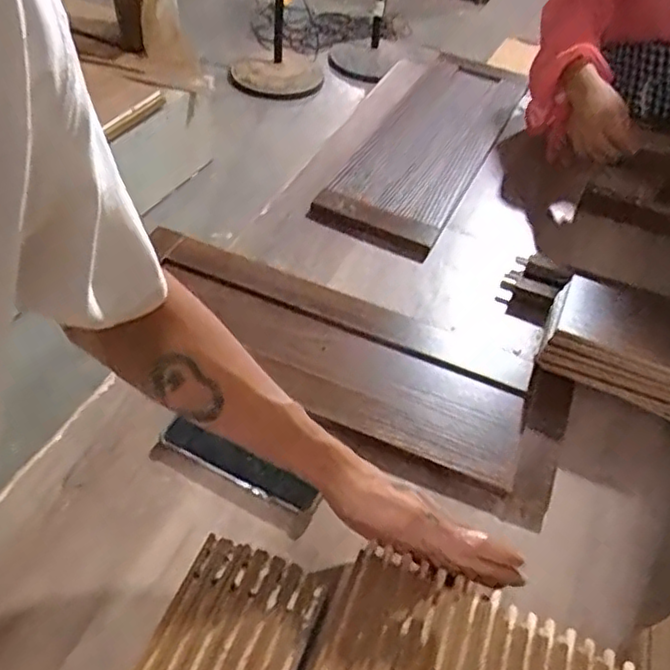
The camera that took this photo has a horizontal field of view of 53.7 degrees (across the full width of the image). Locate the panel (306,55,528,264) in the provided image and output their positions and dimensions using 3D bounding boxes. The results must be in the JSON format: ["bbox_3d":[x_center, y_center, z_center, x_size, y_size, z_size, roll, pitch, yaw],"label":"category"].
[{"bbox_3d":[0.136,-0.279,0.981,0.169,0.025,0.438,25,57,13],"label":"panel"}]

